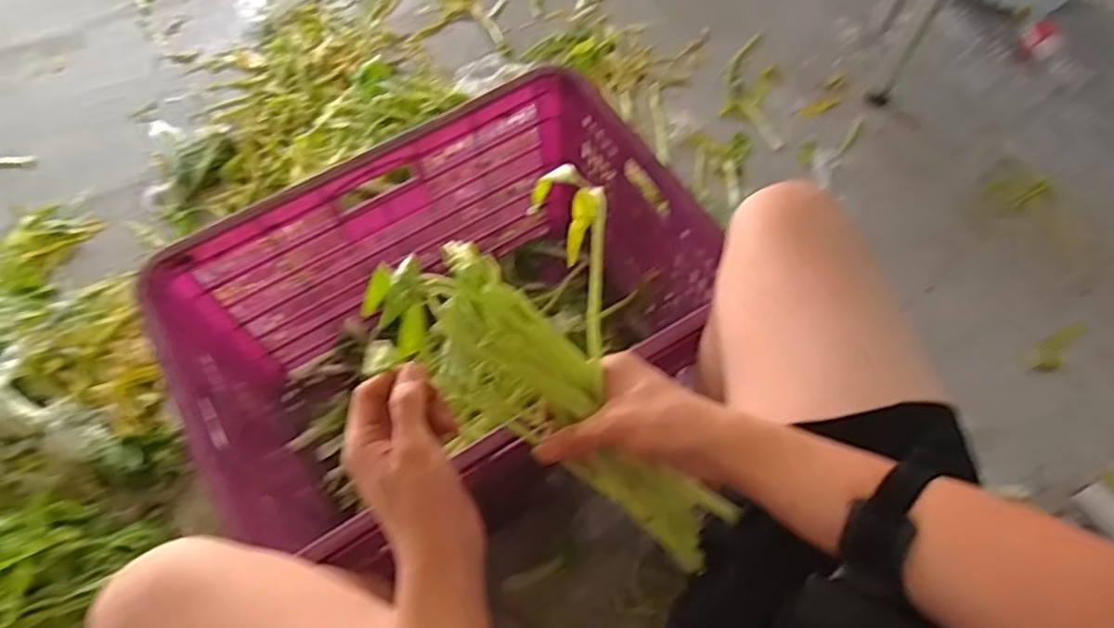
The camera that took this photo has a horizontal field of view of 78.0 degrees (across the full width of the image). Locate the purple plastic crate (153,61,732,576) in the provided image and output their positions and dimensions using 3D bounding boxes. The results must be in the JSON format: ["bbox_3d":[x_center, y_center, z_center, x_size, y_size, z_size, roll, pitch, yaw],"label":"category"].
[{"bbox_3d":[-0.142,0.039,0.948,0.609,0.393,0.414,-31,66,-15],"label":"purple plastic crate"}]

